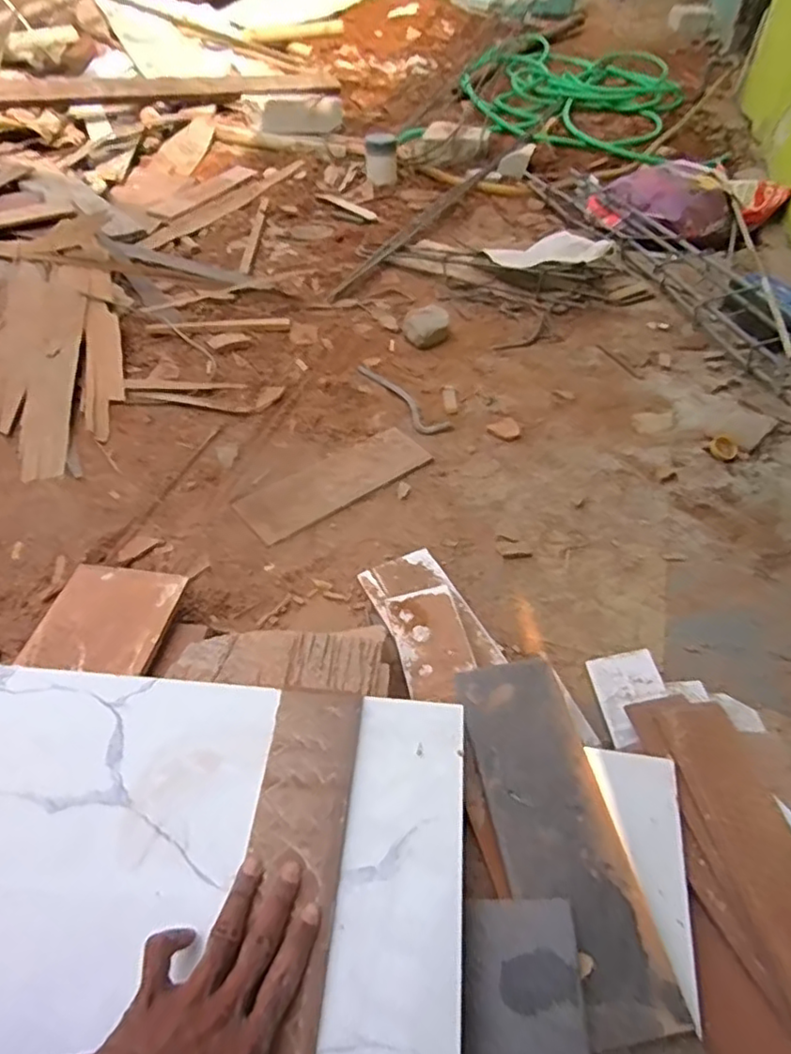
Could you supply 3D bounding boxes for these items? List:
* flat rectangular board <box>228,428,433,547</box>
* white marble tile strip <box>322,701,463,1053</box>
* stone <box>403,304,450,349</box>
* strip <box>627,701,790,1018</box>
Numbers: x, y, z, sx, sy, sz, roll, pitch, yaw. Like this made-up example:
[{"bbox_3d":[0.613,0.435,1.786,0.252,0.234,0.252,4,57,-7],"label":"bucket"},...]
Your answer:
[{"bbox_3d":[-0.085,-0.069,0.907,0.295,0.014,0.096,-32,56,-27],"label":"flat rectangular board"},{"bbox_3d":[-0.003,0.334,0.385,0.088,0.013,0.481,4,47,2],"label":"white marble tile strip"},{"bbox_3d":[0.060,-0.395,1.216,0.086,0.050,0.114,4,47,2],"label":"stone"},{"bbox_3d":[0.304,0.275,0.506,0.083,0.013,0.302,-12,43,-3],"label":"strip"}]

